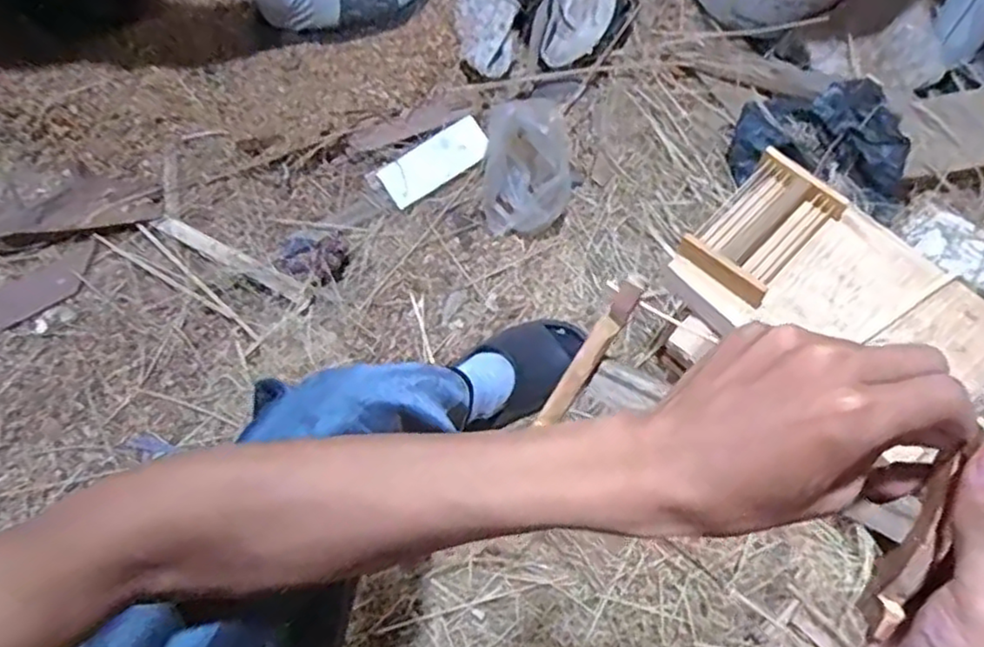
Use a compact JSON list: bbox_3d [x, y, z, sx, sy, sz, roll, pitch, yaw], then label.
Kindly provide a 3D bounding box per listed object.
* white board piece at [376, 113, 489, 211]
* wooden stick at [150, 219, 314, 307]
[{"bbox_3d":[-0.081,-0.232,0.981,0.161,0.009,0.073,-32,70,-3],"label":"white board piece"},{"bbox_3d":[-0.348,-0.086,0.924,0.254,0.017,0.029,27,69,12],"label":"wooden stick"}]

